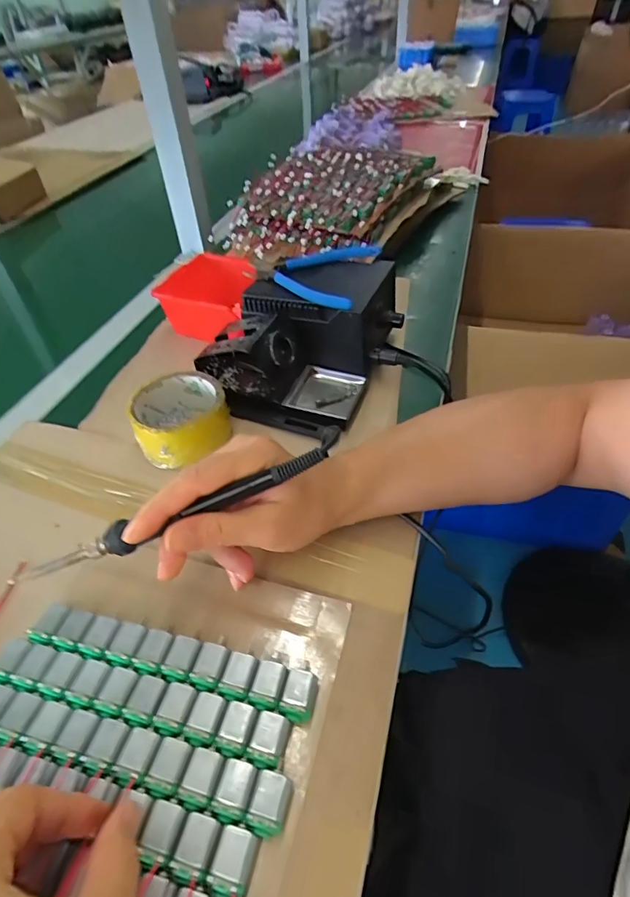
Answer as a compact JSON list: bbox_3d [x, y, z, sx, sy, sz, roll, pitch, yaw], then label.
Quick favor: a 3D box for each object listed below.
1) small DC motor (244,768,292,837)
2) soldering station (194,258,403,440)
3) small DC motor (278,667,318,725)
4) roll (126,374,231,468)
[{"bbox_3d":[-0.024,0.190,0.247,0.019,0.015,0.026,10,47,12],"label":"small DC motor"},{"bbox_3d":[-0.006,-0.123,0.491,0.166,0.091,0.207,19,50,20],"label":"soldering station"},{"bbox_3d":[-0.009,0.151,0.282,0.020,0.017,0.026,11,47,13],"label":"small DC motor"},{"bbox_3d":[-0.123,-0.028,0.434,0.083,0.046,0.092,-14,47,-11],"label":"roll"}]

